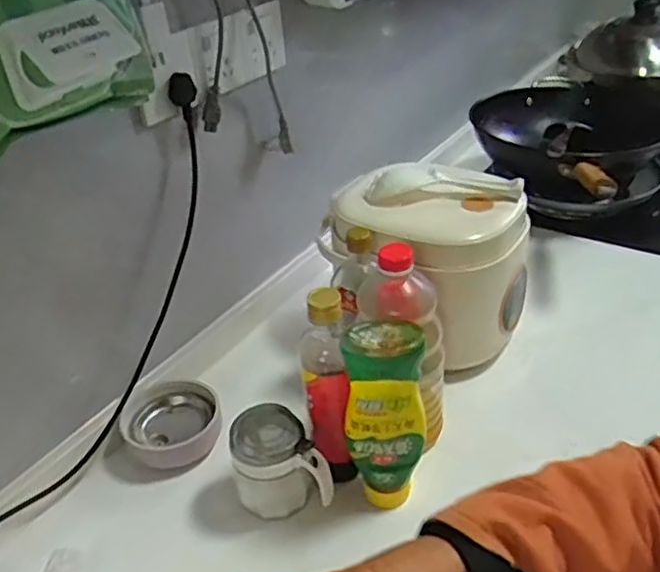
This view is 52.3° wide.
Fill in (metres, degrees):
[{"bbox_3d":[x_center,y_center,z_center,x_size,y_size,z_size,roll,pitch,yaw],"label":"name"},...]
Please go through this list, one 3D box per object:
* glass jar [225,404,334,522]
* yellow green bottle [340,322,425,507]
[{"bbox_3d":[-0.055,0.197,0.731,0.091,0.106,0.097,-3,34,2],"label":"glass jar"},{"bbox_3d":[0.055,0.136,0.695,0.077,0.224,0.054,-8,34,-6],"label":"yellow green bottle"}]

